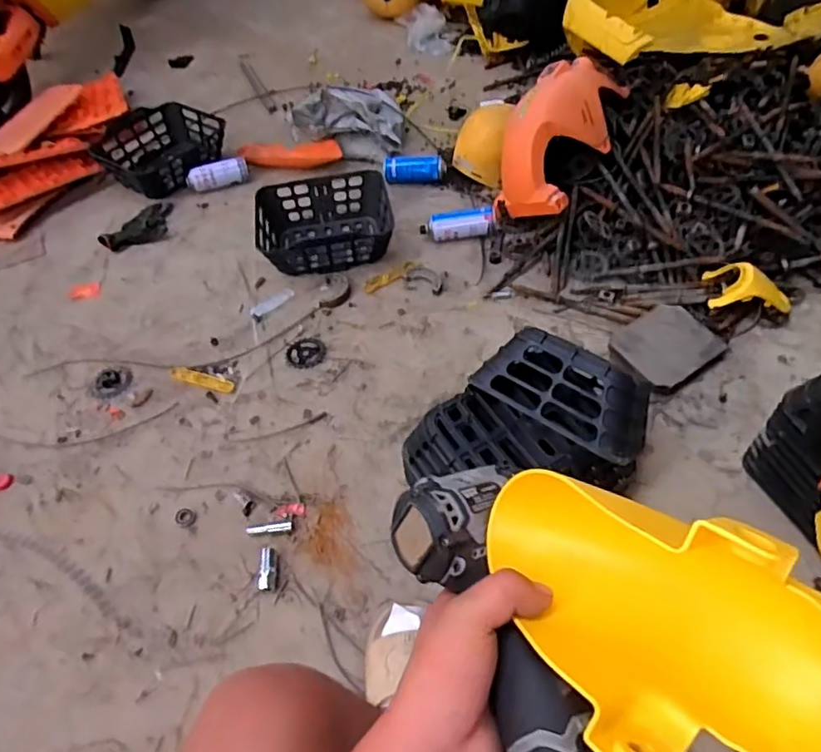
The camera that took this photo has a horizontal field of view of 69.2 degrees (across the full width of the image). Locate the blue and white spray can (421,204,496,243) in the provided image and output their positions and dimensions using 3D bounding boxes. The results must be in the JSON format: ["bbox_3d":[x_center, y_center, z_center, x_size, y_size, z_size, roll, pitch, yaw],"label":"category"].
[{"bbox_3d":[0.120,-0.374,1.482,0.185,0.061,0.070,-10,51,-3],"label":"blue and white spray can"}]

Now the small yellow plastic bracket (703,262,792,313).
[{"bbox_3d":[0.740,-0.199,1.284,0.178,0.076,0.112,6,52,9],"label":"small yellow plastic bracket"}]

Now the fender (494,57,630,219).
[{"bbox_3d":[0.368,-0.602,1.478,0.223,0.177,0.450,29,92,25],"label":"fender"}]

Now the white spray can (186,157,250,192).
[{"bbox_3d":[-0.554,-0.579,1.716,0.177,0.052,0.068,-21,53,-12],"label":"white spray can"}]

